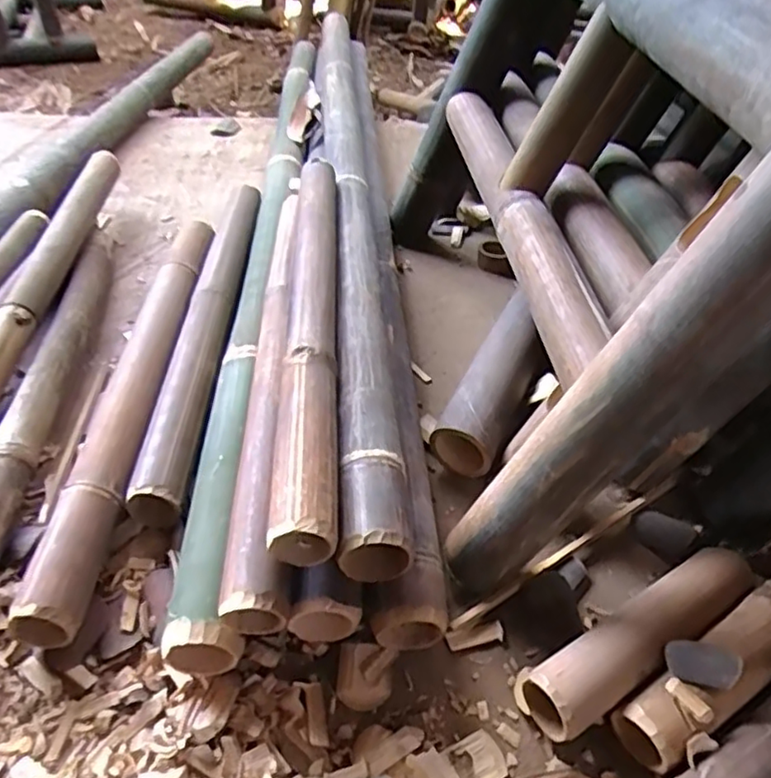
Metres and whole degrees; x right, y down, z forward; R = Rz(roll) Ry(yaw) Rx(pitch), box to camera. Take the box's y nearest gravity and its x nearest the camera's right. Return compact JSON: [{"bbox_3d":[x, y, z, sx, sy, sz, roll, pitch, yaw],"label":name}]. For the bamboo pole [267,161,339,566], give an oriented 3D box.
[{"bbox_3d":[-0.081,-0.092,0.712,0.066,0.057,0.617,0,45,-2],"label":"bamboo pole"}]

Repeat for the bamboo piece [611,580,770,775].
[{"bbox_3d":[0.312,0.228,0.549,0.265,0.057,0.055,-23,50,-23],"label":"bamboo piece"}]

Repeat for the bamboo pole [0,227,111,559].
[{"bbox_3d":[-0.408,-0.018,0.757,0.059,0.058,0.618,-2,45,-4],"label":"bamboo pole"}]

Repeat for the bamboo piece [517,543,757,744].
[{"bbox_3d":[0.229,0.217,0.560,0.248,0.050,0.056,-23,50,-23],"label":"bamboo piece"}]

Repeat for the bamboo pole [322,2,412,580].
[{"bbox_3d":[-0.059,-0.313,0.981,0.065,0.064,1.312,-2,45,-4],"label":"bamboo pole"}]

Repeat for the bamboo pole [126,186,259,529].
[{"bbox_3d":[-0.229,-0.099,0.834,0.065,0.047,0.624,1,45,0],"label":"bamboo pole"}]

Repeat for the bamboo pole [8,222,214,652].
[{"bbox_3d":[-0.291,-0.008,0.749,0.063,0.059,0.626,0,45,-1],"label":"bamboo pole"}]

